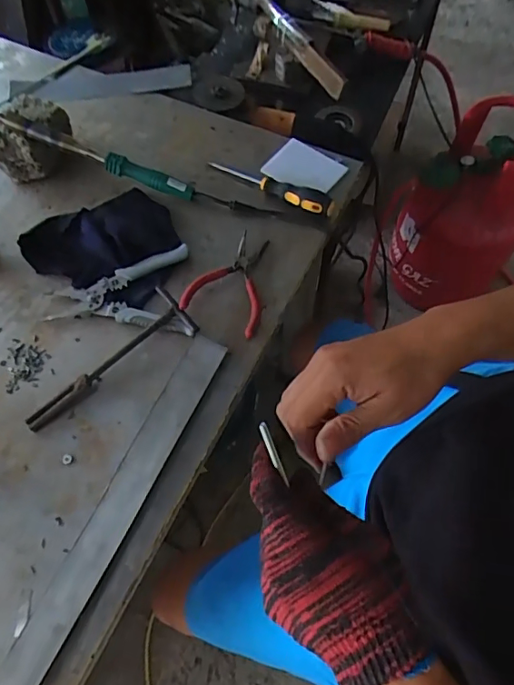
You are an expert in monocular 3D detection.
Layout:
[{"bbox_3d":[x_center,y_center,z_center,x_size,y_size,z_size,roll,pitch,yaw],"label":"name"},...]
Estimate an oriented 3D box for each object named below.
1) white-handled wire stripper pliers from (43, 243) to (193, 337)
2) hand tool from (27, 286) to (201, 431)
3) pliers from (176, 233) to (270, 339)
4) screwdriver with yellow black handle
[{"bbox_3d":[-0.175,-0.058,0.650,0.177,0.021,0.119,-7,64,-2],"label":"white-handled wire stripper pliers"},{"bbox_3d":[-0.181,0.021,0.609,0.219,0.026,0.070,-35,68,-14],"label":"hand tool"},{"bbox_3d":[-0.025,-0.087,0.650,0.092,0.034,0.143,18,66,10],"label":"pliers"},{"bbox_3d":[0.020,-0.225,0.716,0.185,0.024,0.033,30,69,15],"label":"screwdriver with yellow black handle"}]

